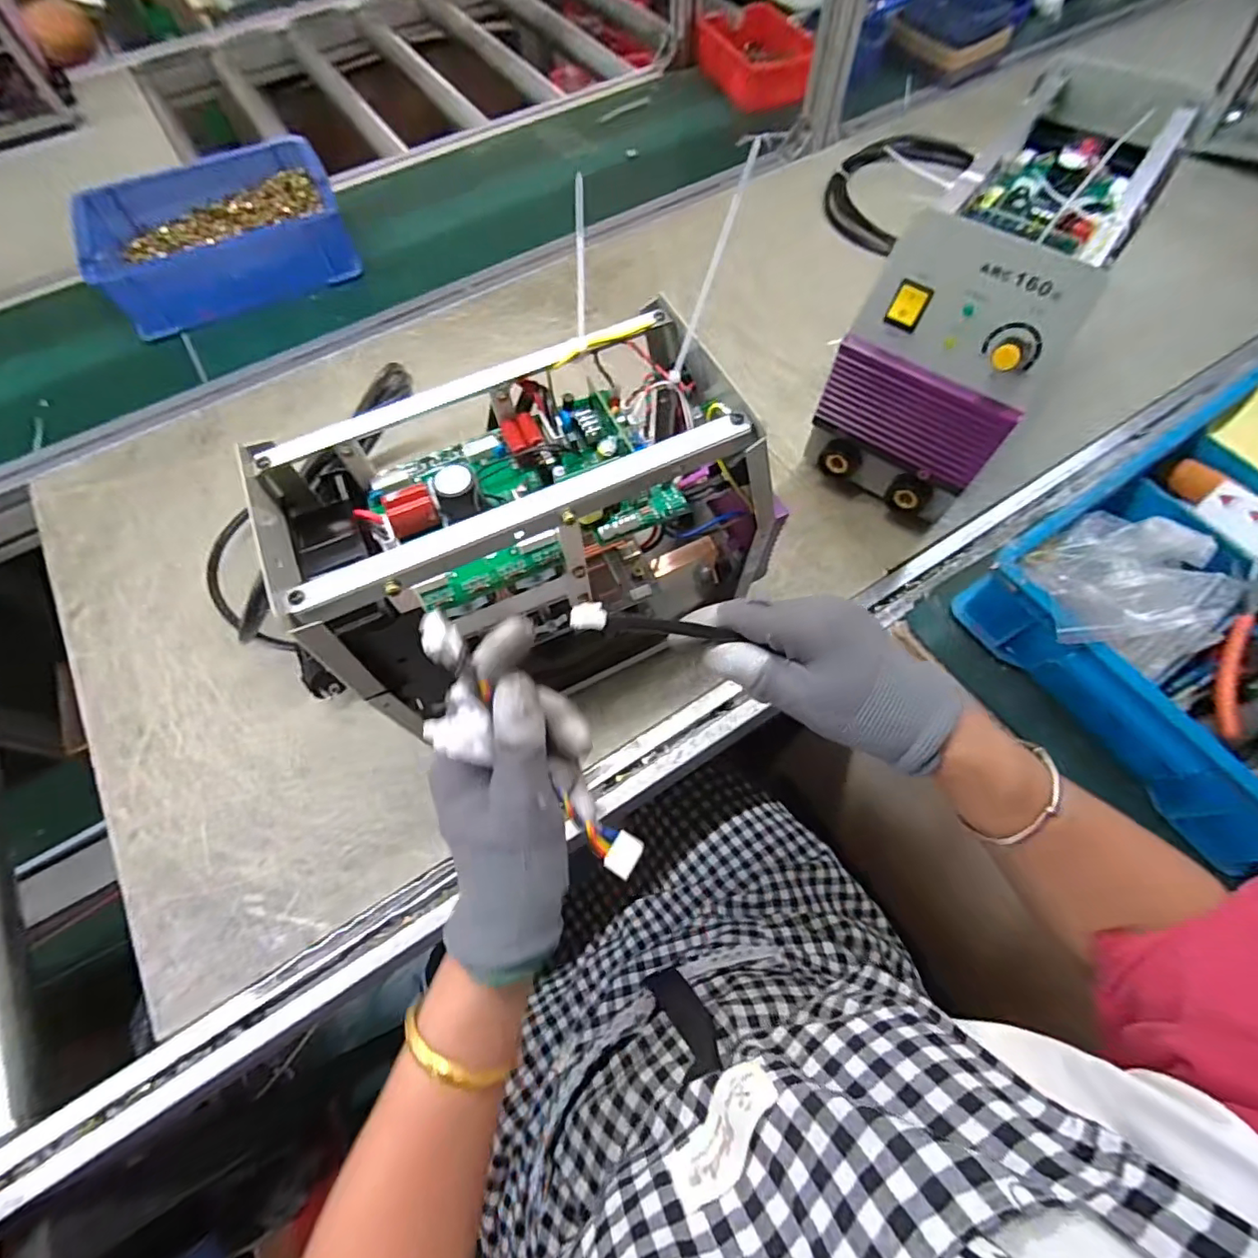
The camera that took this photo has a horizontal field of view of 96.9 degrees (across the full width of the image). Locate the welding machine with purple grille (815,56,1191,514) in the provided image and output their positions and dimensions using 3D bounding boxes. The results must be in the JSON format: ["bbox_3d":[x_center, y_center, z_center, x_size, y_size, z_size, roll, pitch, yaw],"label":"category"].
[{"bbox_3d":[0.324,-0.278,0.511,0.144,0.239,0.286,38,71,15],"label":"welding machine with purple grille"}]

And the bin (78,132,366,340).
[{"bbox_3d":[-0.536,-0.521,0.742,0.295,0.083,0.221,-25,68,-11],"label":"bin"}]

